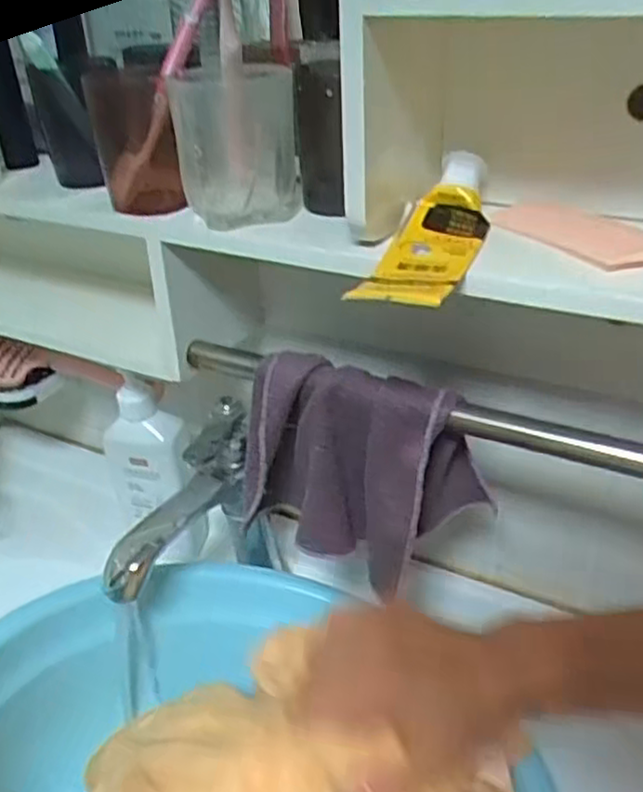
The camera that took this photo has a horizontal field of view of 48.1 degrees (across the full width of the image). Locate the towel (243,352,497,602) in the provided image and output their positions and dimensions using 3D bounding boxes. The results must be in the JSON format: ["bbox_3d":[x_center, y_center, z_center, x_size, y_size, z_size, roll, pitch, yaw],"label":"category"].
[{"bbox_3d":[0.030,0.047,0.502,0.150,0.146,0.089,16,36,27],"label":"towel"}]

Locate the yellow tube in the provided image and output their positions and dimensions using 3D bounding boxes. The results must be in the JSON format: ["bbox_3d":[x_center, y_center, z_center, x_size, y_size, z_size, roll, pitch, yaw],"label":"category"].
[{"bbox_3d":[0.060,-0.090,0.384,0.048,0.034,0.157,10,33,19],"label":"yellow tube"}]

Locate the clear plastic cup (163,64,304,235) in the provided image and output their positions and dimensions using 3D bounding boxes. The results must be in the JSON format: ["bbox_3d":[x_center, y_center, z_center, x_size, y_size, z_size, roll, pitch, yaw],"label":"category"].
[{"bbox_3d":[-0.053,-0.155,0.446,0.074,0.092,0.059,-4,31,-3],"label":"clear plastic cup"}]

